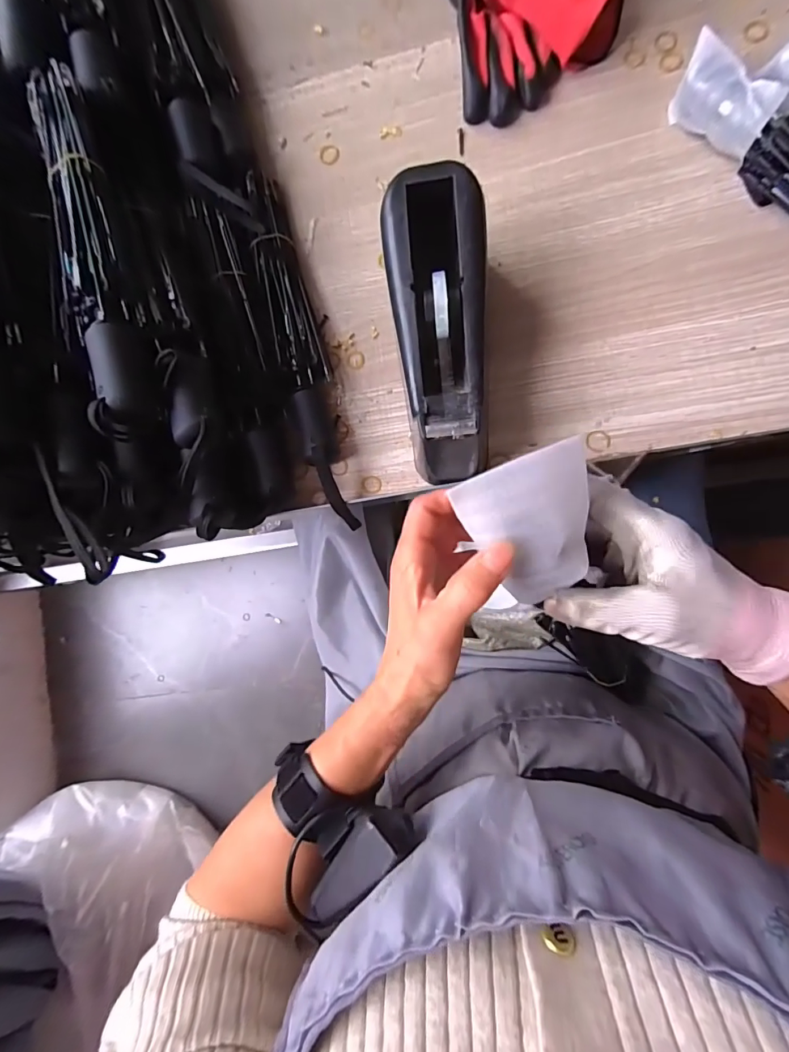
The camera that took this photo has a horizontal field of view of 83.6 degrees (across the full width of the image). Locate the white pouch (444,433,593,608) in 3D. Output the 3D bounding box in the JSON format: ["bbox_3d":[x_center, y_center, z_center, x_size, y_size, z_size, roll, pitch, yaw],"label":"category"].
[{"bbox_3d":[0.075,0.002,0.235,0.068,0.020,0.086,-22,111,9],"label":"white pouch"}]

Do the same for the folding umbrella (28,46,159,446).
[{"bbox_3d":[-0.216,-0.198,0.302,0.046,0.033,0.276,-18,85,7],"label":"folding umbrella"}]

